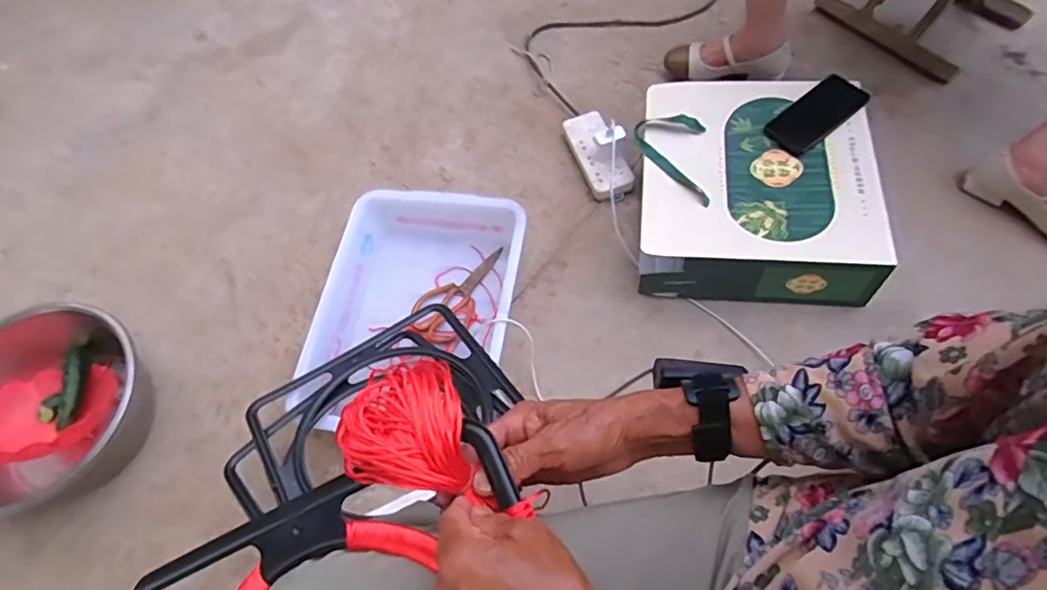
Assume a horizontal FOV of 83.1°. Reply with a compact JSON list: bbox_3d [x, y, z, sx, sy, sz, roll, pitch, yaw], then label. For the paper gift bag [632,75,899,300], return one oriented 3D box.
[{"bbox_3d":[0.370,-0.186,0.973,0.354,0.108,0.377,3,62,5],"label":"paper gift bag"}]

